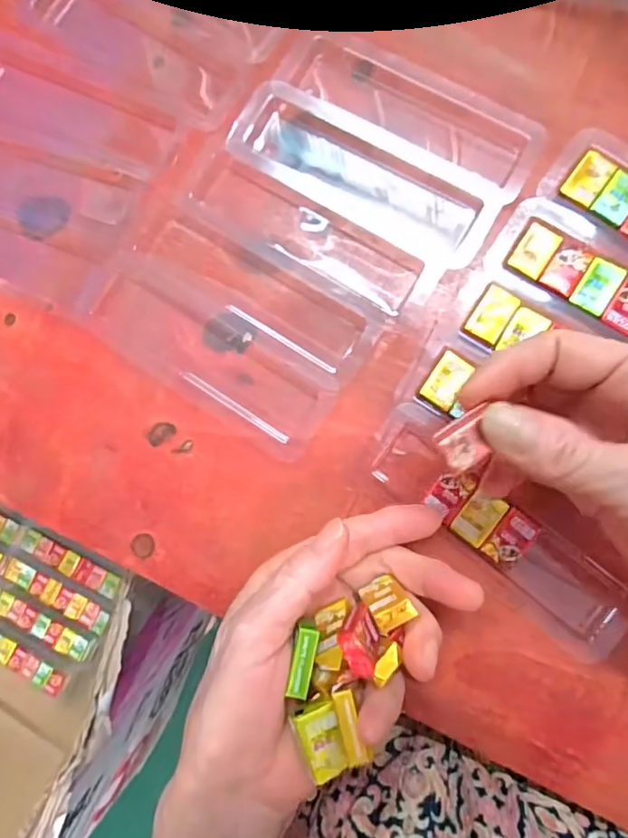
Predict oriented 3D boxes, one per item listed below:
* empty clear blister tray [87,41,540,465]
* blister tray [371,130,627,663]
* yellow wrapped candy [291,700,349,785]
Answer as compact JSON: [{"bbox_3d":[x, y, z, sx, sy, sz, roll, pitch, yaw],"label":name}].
[{"bbox_3d":[-0.004,-0.095,0.269,0.140,0.008,0.207,37,88,8],"label":"empty clear blister tray"},{"bbox_3d":[0.128,-0.021,0.249,0.137,0.008,0.212,33,88,8],"label":"blister tray"},{"bbox_3d":[0.004,0.119,0.194,0.014,0.006,0.025,-23,82,2],"label":"yellow wrapped candy"}]

